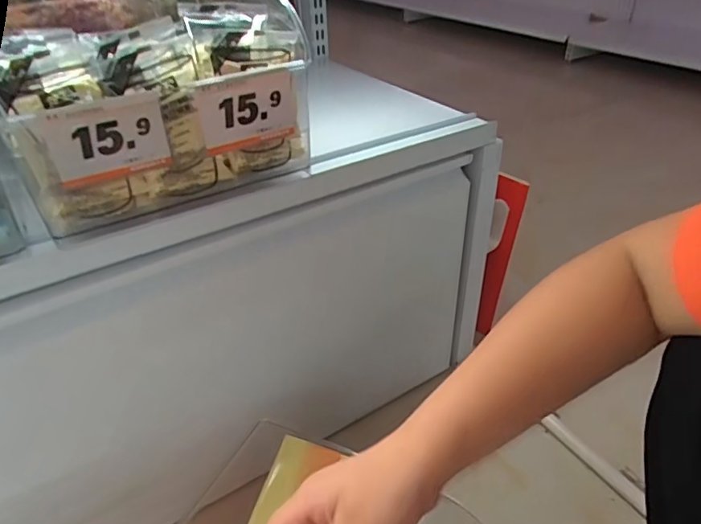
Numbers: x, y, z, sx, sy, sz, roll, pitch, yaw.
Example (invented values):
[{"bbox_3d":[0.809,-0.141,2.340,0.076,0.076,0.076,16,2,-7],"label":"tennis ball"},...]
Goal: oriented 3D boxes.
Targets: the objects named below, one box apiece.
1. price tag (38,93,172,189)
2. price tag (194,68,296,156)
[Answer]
[{"bbox_3d":[-0.177,-0.090,0.382,0.080,0.054,0.006,-21,39,-25],"label":"price tag"},{"bbox_3d":[-0.084,-0.125,0.430,0.082,0.061,0.007,-22,43,-23],"label":"price tag"}]

